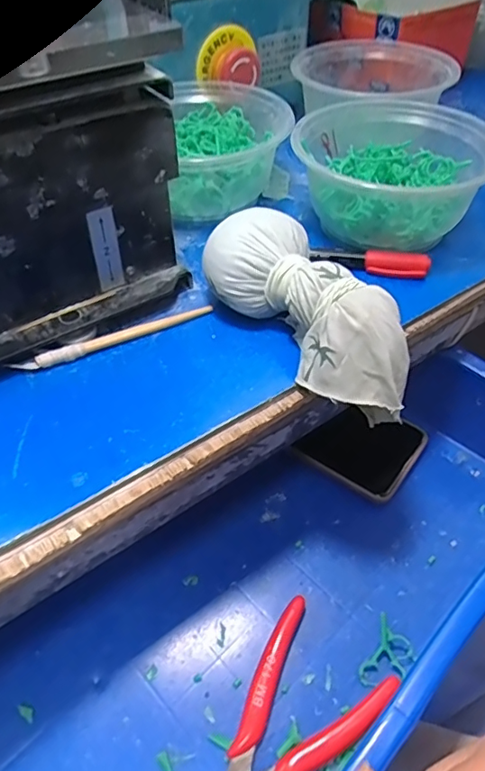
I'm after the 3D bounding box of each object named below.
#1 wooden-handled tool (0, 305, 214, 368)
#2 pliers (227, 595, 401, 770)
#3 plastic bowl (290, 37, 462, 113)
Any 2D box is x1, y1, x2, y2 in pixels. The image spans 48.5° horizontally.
[{"bbox_3d":[-0.071,-0.027,0.310,0.116,0.007,0.008,-19,50,-17],"label":"wooden-handled tool"},{"bbox_3d":[0.025,0.188,0.298,0.072,0.012,0.115,31,54,25],"label":"pliers"},{"bbox_3d":[0.116,-0.263,0.469,0.127,0.046,0.120,0,47,0],"label":"plastic bowl"}]

